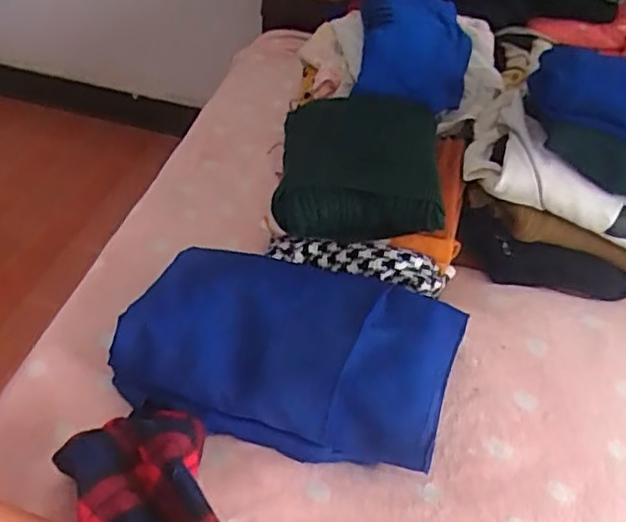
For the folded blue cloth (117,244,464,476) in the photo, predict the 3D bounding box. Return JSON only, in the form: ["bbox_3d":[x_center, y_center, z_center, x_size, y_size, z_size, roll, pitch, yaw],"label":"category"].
[{"bbox_3d":[-0.024,0.074,0.684,0.346,0.105,0.205,17,46,13],"label":"folded blue cloth"}]

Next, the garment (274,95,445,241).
[{"bbox_3d":[0.054,-0.120,0.773,0.180,0.115,0.178,5,45,-1],"label":"garment"}]

